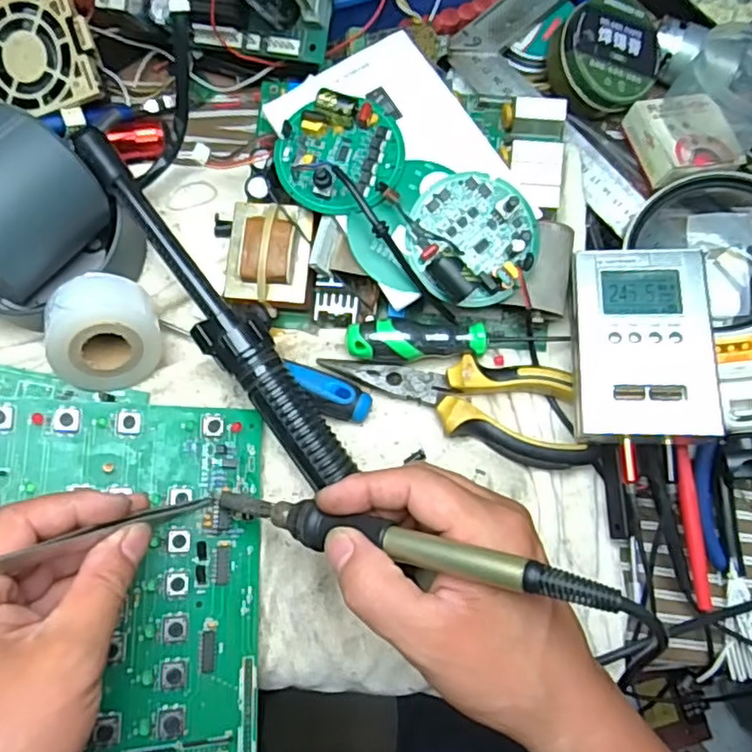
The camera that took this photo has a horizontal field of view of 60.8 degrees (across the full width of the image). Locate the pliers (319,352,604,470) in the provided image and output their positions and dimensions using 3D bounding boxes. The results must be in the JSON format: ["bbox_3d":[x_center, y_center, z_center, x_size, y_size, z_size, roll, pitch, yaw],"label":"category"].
[{"bbox_3d":[0.047,0.016,0.360,0.150,0.026,0.053,9,77,2],"label":"pliers"}]

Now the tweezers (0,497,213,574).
[{"bbox_3d":[-0.117,0.069,0.290,0.017,0.127,0.007,-34,78,24],"label":"tweezers"}]

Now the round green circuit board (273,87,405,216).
[{"bbox_3d":[-0.021,-0.123,0.355,0.068,0.026,0.064,0,77,0],"label":"round green circuit board"}]

